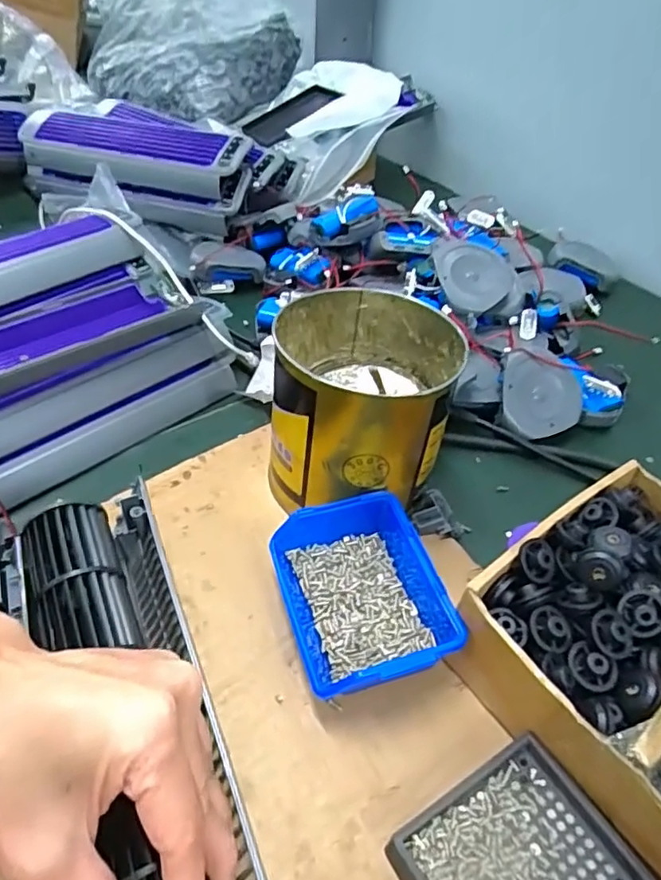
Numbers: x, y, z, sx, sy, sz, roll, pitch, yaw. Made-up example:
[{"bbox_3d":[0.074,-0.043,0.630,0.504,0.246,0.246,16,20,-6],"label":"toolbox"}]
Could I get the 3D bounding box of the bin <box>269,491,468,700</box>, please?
[{"bbox_3d":[0.018,0.091,0.346,0.084,0.044,0.107,-10,47,-15],"label":"bin"}]

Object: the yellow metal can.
[{"bbox_3d":[0.022,-0.022,0.410,0.122,0.114,0.130,3,45,-3],"label":"yellow metal can"}]

